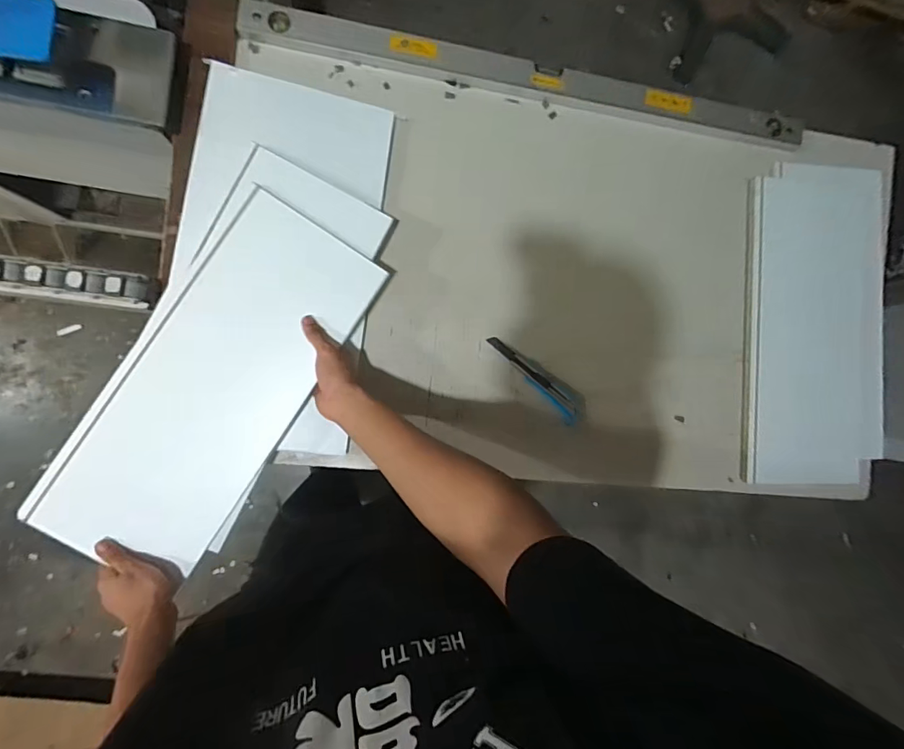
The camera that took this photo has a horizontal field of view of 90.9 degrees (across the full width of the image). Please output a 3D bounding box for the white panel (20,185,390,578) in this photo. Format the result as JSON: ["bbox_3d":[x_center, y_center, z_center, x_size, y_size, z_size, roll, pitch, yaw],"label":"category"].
[{"bbox_3d":[-0.336,0.013,0.631,0.234,0.019,0.533,35,86,-6],"label":"white panel"}]

